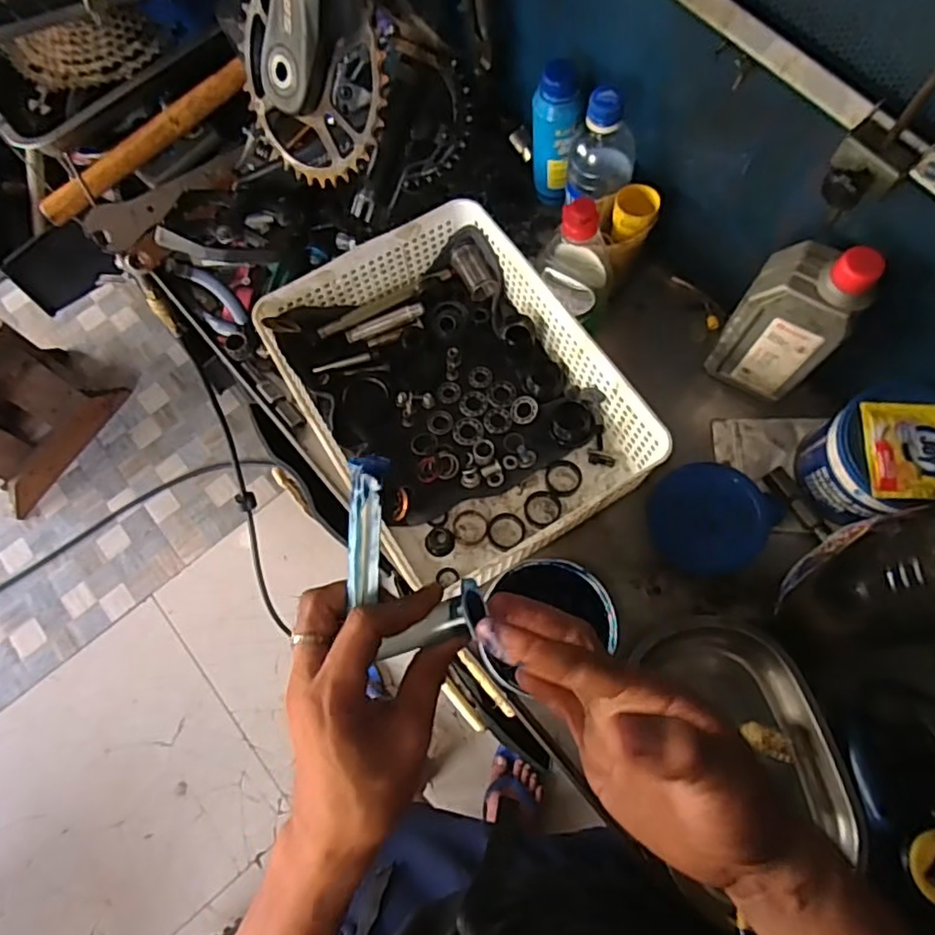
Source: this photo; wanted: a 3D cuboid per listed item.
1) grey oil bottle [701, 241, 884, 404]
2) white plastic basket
[{"bbox_3d":[0.271,-0.126,0.524,0.081,0.173,0.050,32,75,13],"label":"grey oil bottle"},{"bbox_3d":[-0.015,-0.072,0.584,0.260,0.075,0.325,-30,75,-10],"label":"white plastic basket"}]

